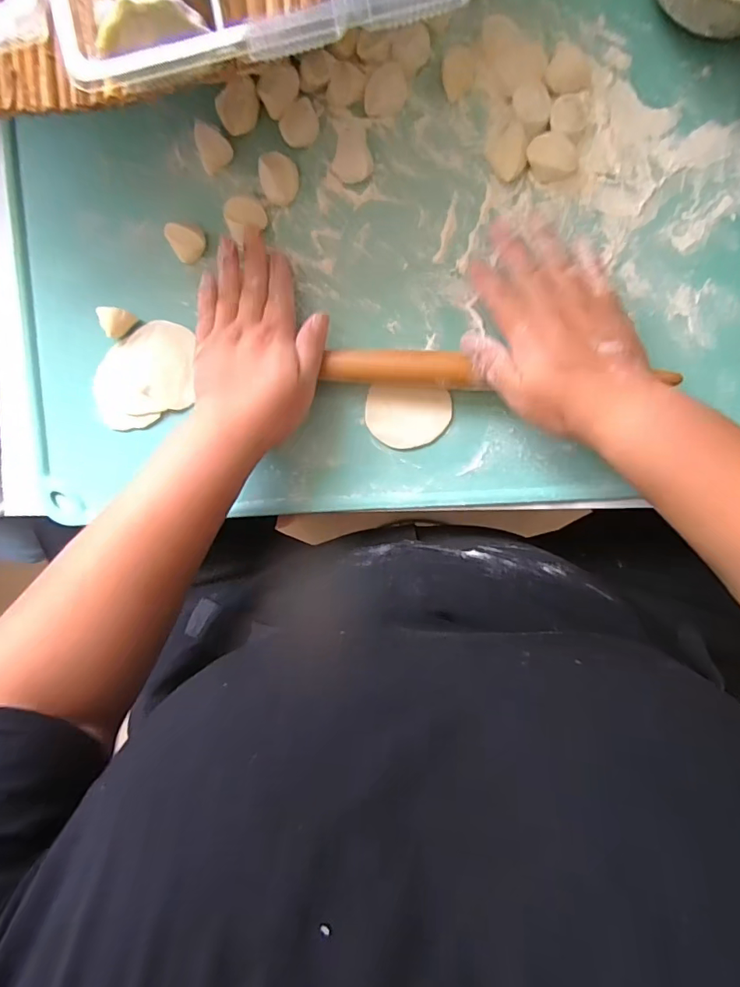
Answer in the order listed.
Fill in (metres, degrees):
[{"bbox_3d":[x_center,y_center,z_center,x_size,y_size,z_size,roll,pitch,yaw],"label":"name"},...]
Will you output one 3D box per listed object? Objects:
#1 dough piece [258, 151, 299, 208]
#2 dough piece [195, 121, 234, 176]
[{"bbox_3d":[-0.066,-0.227,0.356,0.027,0.016,0.034,-22,93,6],"label":"dough piece"},{"bbox_3d":[-0.116,-0.252,0.355,0.024,0.013,0.027,-33,91,6],"label":"dough piece"}]

